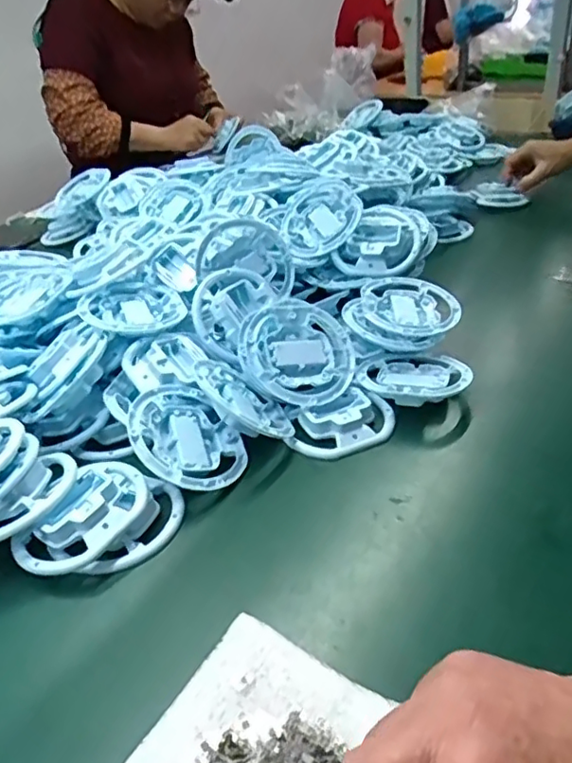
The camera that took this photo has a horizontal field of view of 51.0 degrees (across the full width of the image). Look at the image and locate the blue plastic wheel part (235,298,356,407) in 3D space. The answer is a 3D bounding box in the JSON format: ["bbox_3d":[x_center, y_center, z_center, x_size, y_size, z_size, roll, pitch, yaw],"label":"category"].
[{"bbox_3d":[0.010,-0.026,0.560,0.108,0.016,0.102,8,64,-17],"label":"blue plastic wheel part"}]

